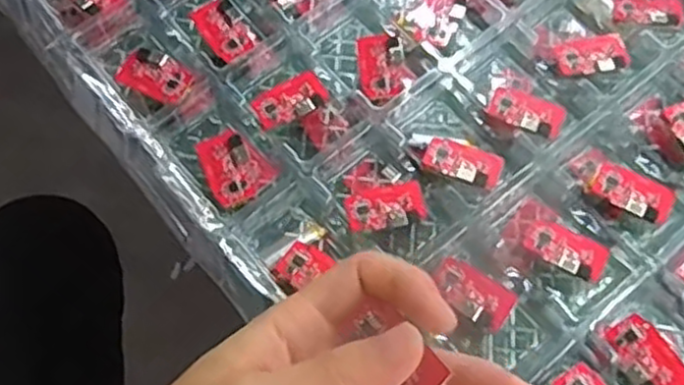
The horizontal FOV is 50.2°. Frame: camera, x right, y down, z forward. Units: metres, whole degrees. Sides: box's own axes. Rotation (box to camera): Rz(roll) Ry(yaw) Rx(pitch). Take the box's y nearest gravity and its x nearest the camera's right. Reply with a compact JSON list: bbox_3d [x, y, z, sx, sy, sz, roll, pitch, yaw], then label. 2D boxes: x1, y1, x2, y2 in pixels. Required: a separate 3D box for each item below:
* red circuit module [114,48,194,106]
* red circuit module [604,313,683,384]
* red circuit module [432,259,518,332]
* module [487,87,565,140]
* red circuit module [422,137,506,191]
[{"bbox_3d":[-0.093,-0.059,0.362,0.036,0.008,0.021,24,69,8],"label":"red circuit module"},{"bbox_3d":[0.126,0.070,0.303,0.025,0.006,0.035,-33,72,-14],"label":"red circuit module"},{"bbox_3d":[0.058,0.044,0.321,0.036,0.005,0.023,38,72,13],"label":"red circuit module"},{"bbox_3d":[0.091,-0.039,0.356,0.036,0.006,0.022,26,69,9],"label":"module"},{"bbox_3d":[0.057,-0.014,0.345,0.037,0.006,0.021,20,68,7],"label":"red circuit module"}]

